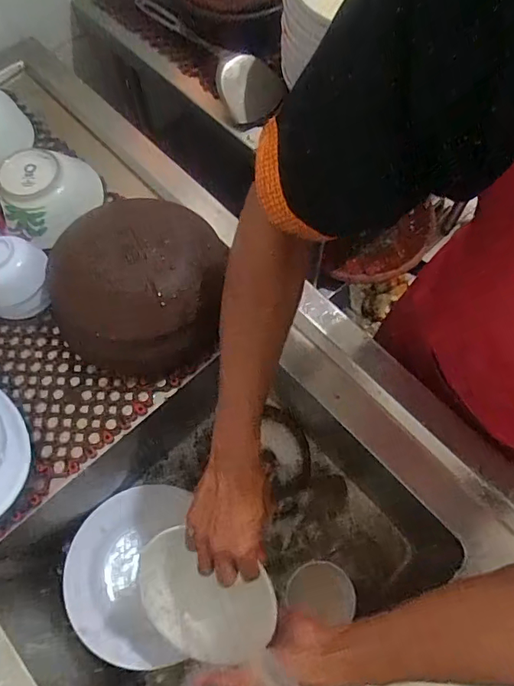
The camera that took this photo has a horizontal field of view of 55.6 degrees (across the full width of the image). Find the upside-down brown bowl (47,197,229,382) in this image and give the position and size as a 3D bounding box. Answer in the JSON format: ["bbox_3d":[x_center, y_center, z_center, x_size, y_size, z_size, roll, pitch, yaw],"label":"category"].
[{"bbox_3d":[-0.131,-0.065,0.575,0.188,0.106,0.198,0,68,1],"label":"upside-down brown bowl"}]

